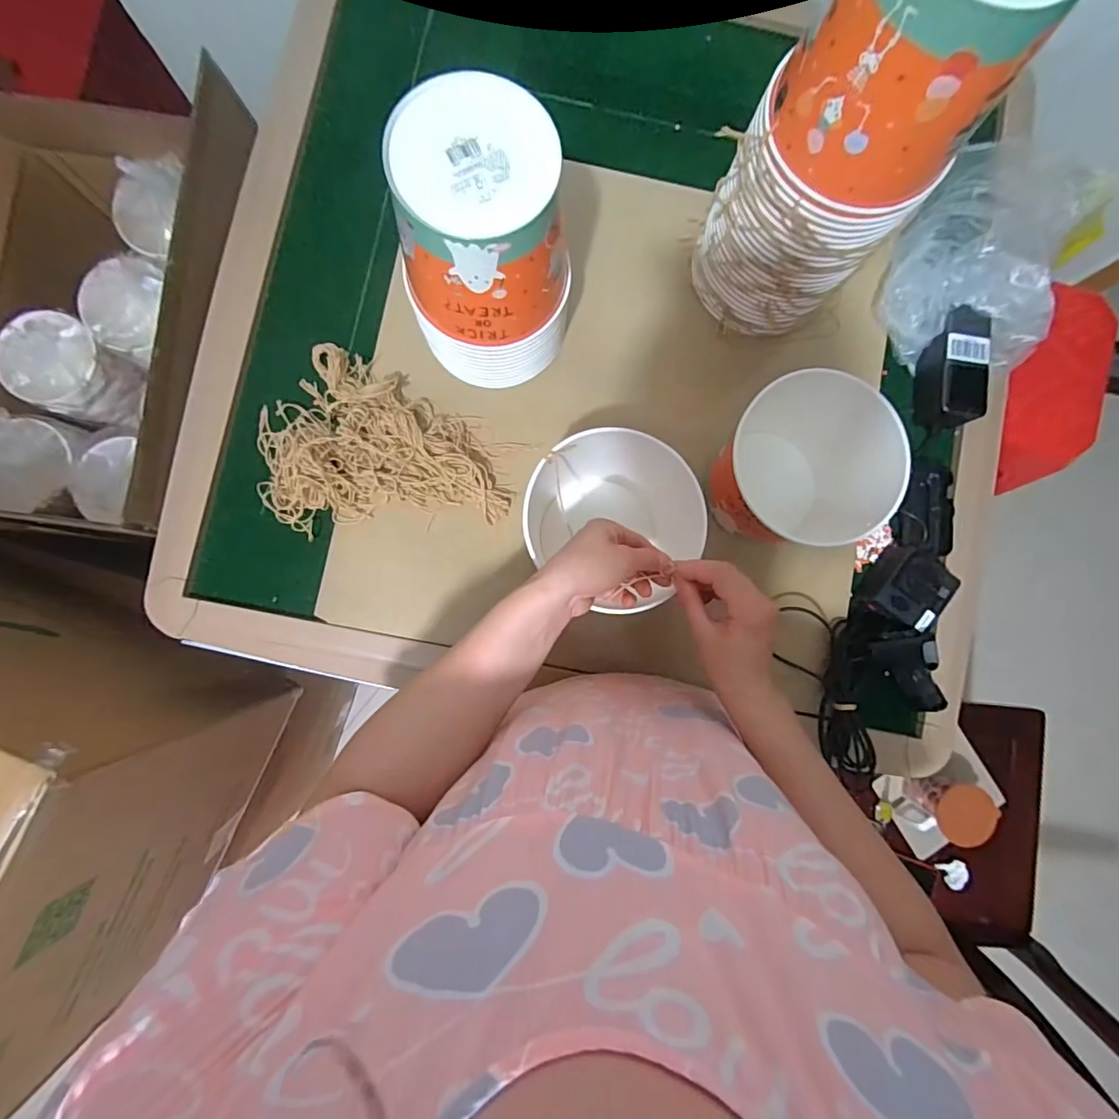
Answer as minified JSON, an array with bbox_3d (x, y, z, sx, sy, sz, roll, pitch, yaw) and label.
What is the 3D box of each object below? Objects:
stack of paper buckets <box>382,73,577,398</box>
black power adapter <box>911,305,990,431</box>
[{"bbox_3d":[-0.063,-0.280,0.485,0.144,0.226,0.141,-2,86,-3],"label":"stack of paper buckets"},{"bbox_3d":[0.471,-0.225,0.604,0.062,0.054,0.134,2,85,-3],"label":"black power adapter"}]

